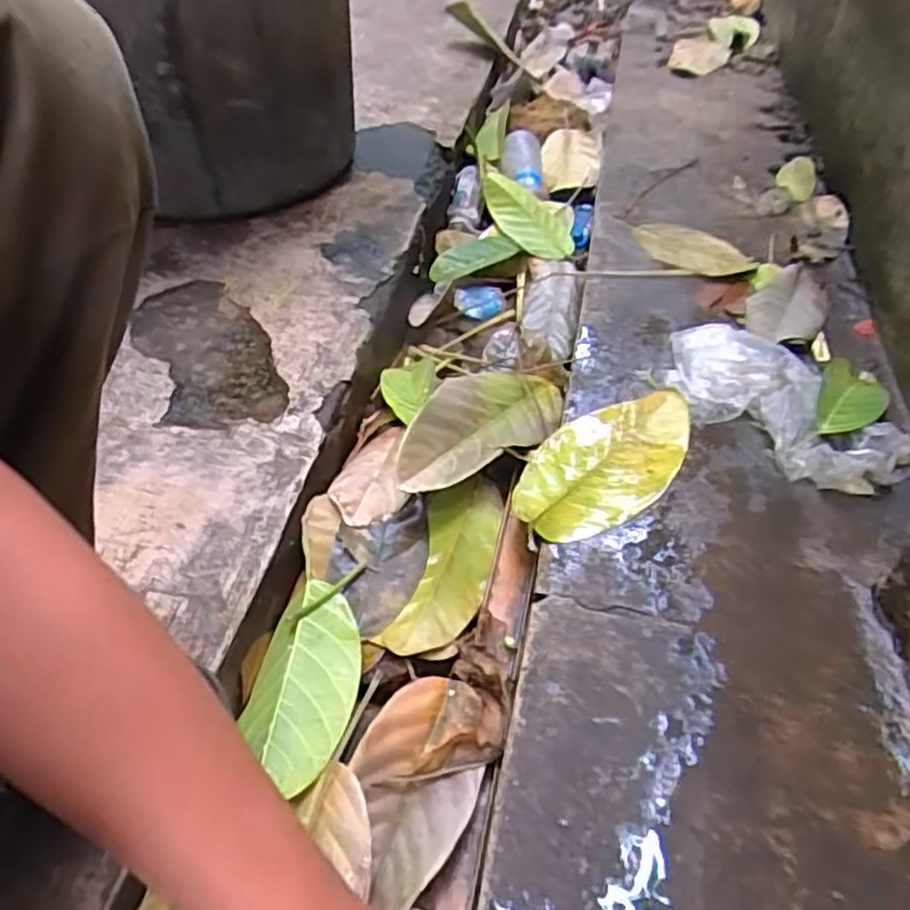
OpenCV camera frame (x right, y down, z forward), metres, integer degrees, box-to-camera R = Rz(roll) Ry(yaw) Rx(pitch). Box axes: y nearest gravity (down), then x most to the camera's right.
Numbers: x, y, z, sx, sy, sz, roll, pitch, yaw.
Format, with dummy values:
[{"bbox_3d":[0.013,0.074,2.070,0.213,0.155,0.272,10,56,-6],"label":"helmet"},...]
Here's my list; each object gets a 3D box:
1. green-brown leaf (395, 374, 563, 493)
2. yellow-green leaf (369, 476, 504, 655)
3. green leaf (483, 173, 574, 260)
[{"bbox_3d":[0.032,-0.035,0.737,0.103,0.049,0.256,27,37,27],"label":"green-brown leaf"},{"bbox_3d":[-0.006,0.097,0.656,0.070,0.025,0.186,9,48,13],"label":"yellow-green leaf"},{"bbox_3d":[0.097,-0.343,1.063,0.086,0.037,0.199,-26,62,-19],"label":"green leaf"}]

